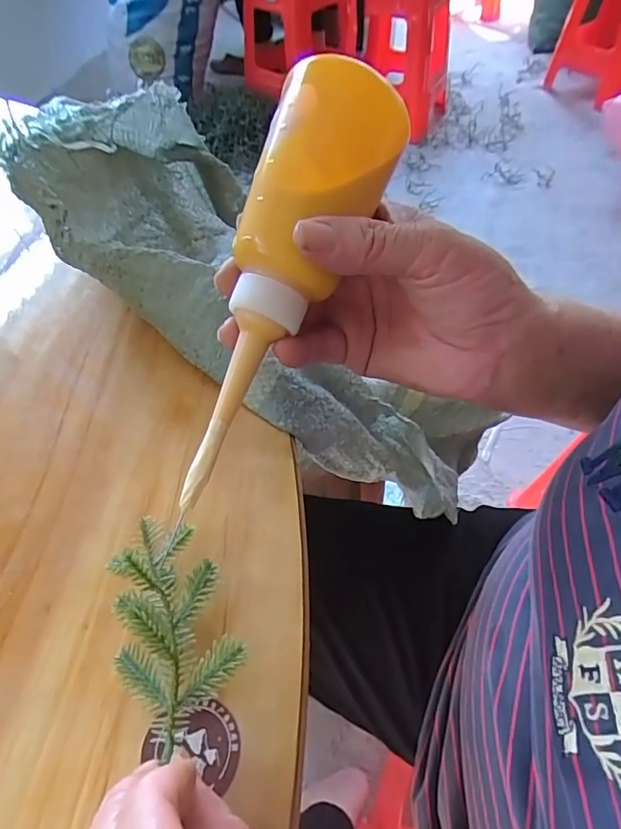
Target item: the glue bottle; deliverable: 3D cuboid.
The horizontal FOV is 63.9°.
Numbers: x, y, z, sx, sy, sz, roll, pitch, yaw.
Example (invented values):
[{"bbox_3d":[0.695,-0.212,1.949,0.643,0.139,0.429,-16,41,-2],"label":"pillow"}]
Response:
[{"bbox_3d":[-0.010,-0.049,0.201,0.043,0.057,0.169,22,86,17],"label":"glue bottle"}]

